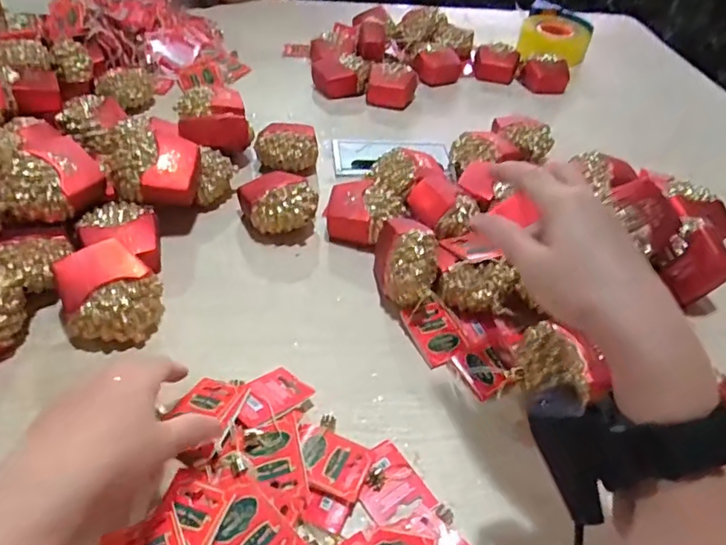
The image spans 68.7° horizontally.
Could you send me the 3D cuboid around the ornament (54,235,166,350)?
[{"bbox_3d":[-0.209,0.020,0.444,0.073,0.059,0.068,-19,50,-24],"label":"ornament"}]

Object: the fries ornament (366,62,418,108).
[{"bbox_3d":[0.043,-0.277,0.792,0.071,0.047,0.061,7,44,1],"label":"fries ornament"}]

